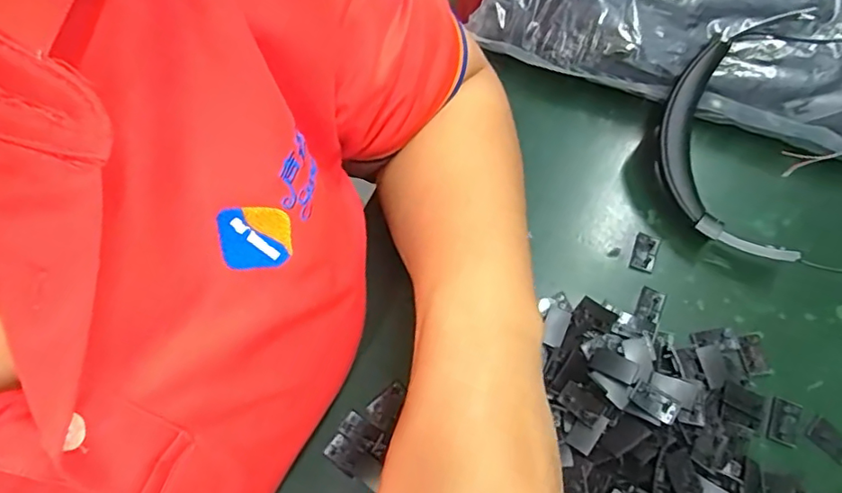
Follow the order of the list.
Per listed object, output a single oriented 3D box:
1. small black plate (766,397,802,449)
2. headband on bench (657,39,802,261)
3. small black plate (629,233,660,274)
[{"bbox_3d":[0.216,0.104,0.327,0.017,0.004,0.027,20,71,8],"label":"small black plate"},{"bbox_3d":[0.186,-0.055,0.355,0.055,0.042,0.142,-11,83,-3],"label":"headband on bench"},{"bbox_3d":[0.150,0.004,0.370,0.015,0.004,0.026,21,72,9],"label":"small black plate"}]

